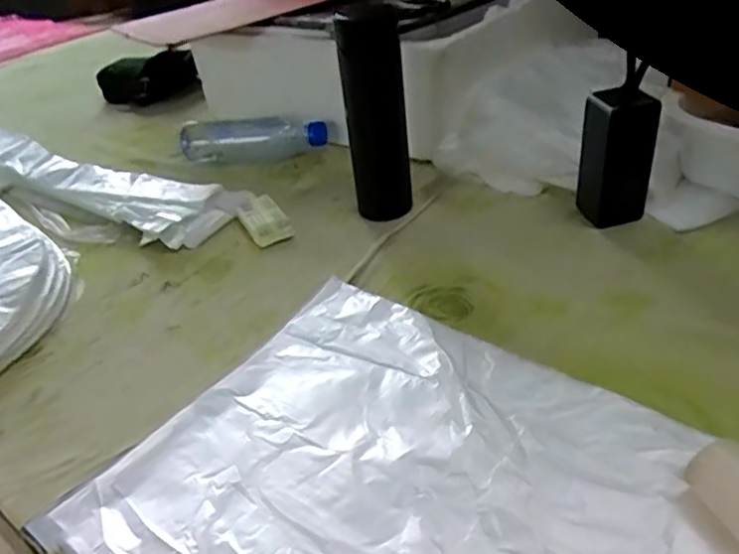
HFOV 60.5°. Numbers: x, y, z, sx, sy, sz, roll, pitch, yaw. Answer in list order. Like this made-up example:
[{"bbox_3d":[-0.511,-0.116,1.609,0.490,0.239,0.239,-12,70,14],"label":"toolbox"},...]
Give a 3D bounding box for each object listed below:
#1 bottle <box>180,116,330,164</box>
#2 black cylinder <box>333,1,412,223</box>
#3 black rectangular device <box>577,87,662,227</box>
[{"bbox_3d":[-0.163,-0.202,0.925,0.216,0.049,0.060,-2,35,9],"label":"bottle"},{"bbox_3d":[0.005,-0.168,0.681,0.052,0.222,0.054,18,43,33],"label":"black cylinder"},{"bbox_3d":[0.245,-0.123,0.636,0.053,0.135,0.051,-16,35,-11],"label":"black rectangular device"}]

